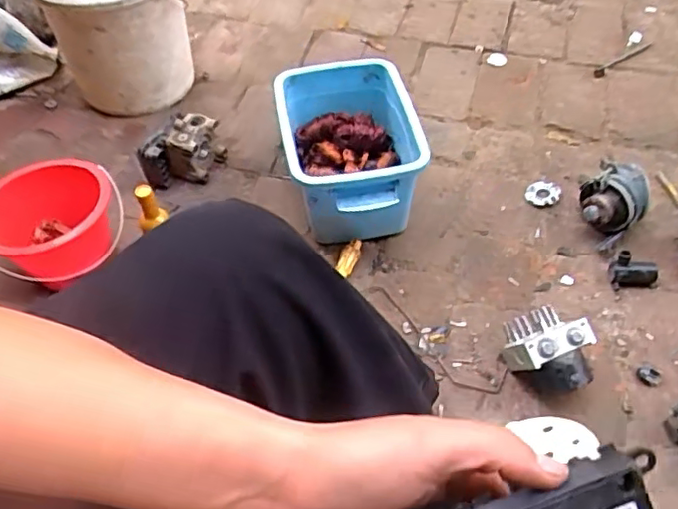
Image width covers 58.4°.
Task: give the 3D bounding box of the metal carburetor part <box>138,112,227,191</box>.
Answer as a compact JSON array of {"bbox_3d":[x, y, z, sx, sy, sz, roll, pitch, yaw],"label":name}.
[{"bbox_3d":[-0.263,-0.171,1.023,0.096,0.078,0.124,18,54,16],"label":"metal carburetor part"}]

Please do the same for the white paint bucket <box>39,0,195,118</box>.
[{"bbox_3d":[-0.409,-0.438,1.154,0.250,0.255,0.275,-22,54,-14],"label":"white paint bucket"}]

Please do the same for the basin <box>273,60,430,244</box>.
[{"bbox_3d":[0.016,-0.159,0.946,0.200,0.136,0.294,-7,51,-3],"label":"basin"}]

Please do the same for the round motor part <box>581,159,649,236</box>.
[{"bbox_3d":[0.411,-0.083,0.907,0.090,0.081,0.093,-1,51,2],"label":"round motor part"}]

